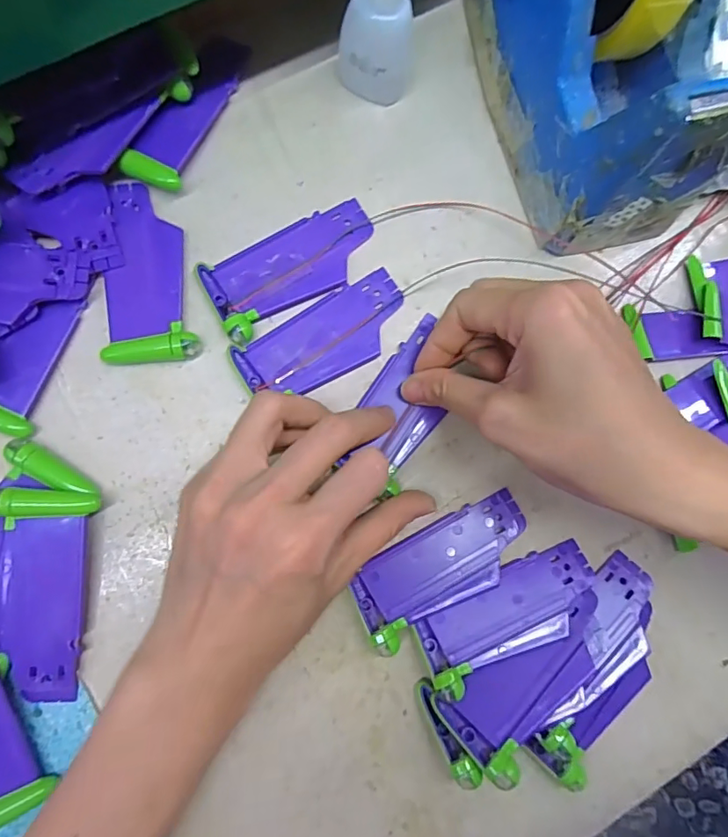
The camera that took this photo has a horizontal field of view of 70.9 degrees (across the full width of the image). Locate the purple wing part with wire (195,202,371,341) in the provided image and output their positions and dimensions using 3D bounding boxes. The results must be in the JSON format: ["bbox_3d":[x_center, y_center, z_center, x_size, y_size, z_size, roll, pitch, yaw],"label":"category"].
[{"bbox_3d":[-0.034,-0.075,0.253,0.088,0.008,0.041,-28,87,-8],"label":"purple wing part with wire"}]

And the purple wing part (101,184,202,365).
[{"bbox_3d":[-0.104,-0.071,0.244,0.040,0.009,0.089,-5,84,-7],"label":"purple wing part"}]

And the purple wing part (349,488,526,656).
[{"bbox_3d":[0.038,0.069,0.241,0.090,0.012,0.037,-27,87,-8],"label":"purple wing part"}]

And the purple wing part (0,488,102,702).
[{"bbox_3d":[-0.140,0.075,0.220,0.039,0.013,0.087,4,83,-5],"label":"purple wing part"}]

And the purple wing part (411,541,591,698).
[{"bbox_3d":[0.069,0.090,0.237,0.090,0.005,0.036,-25,66,-10],"label":"purple wing part"}]

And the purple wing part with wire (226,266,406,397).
[{"bbox_3d":[-0.018,-0.039,0.250,0.089,0.004,0.037,-30,87,-9],"label":"purple wing part with wire"}]

